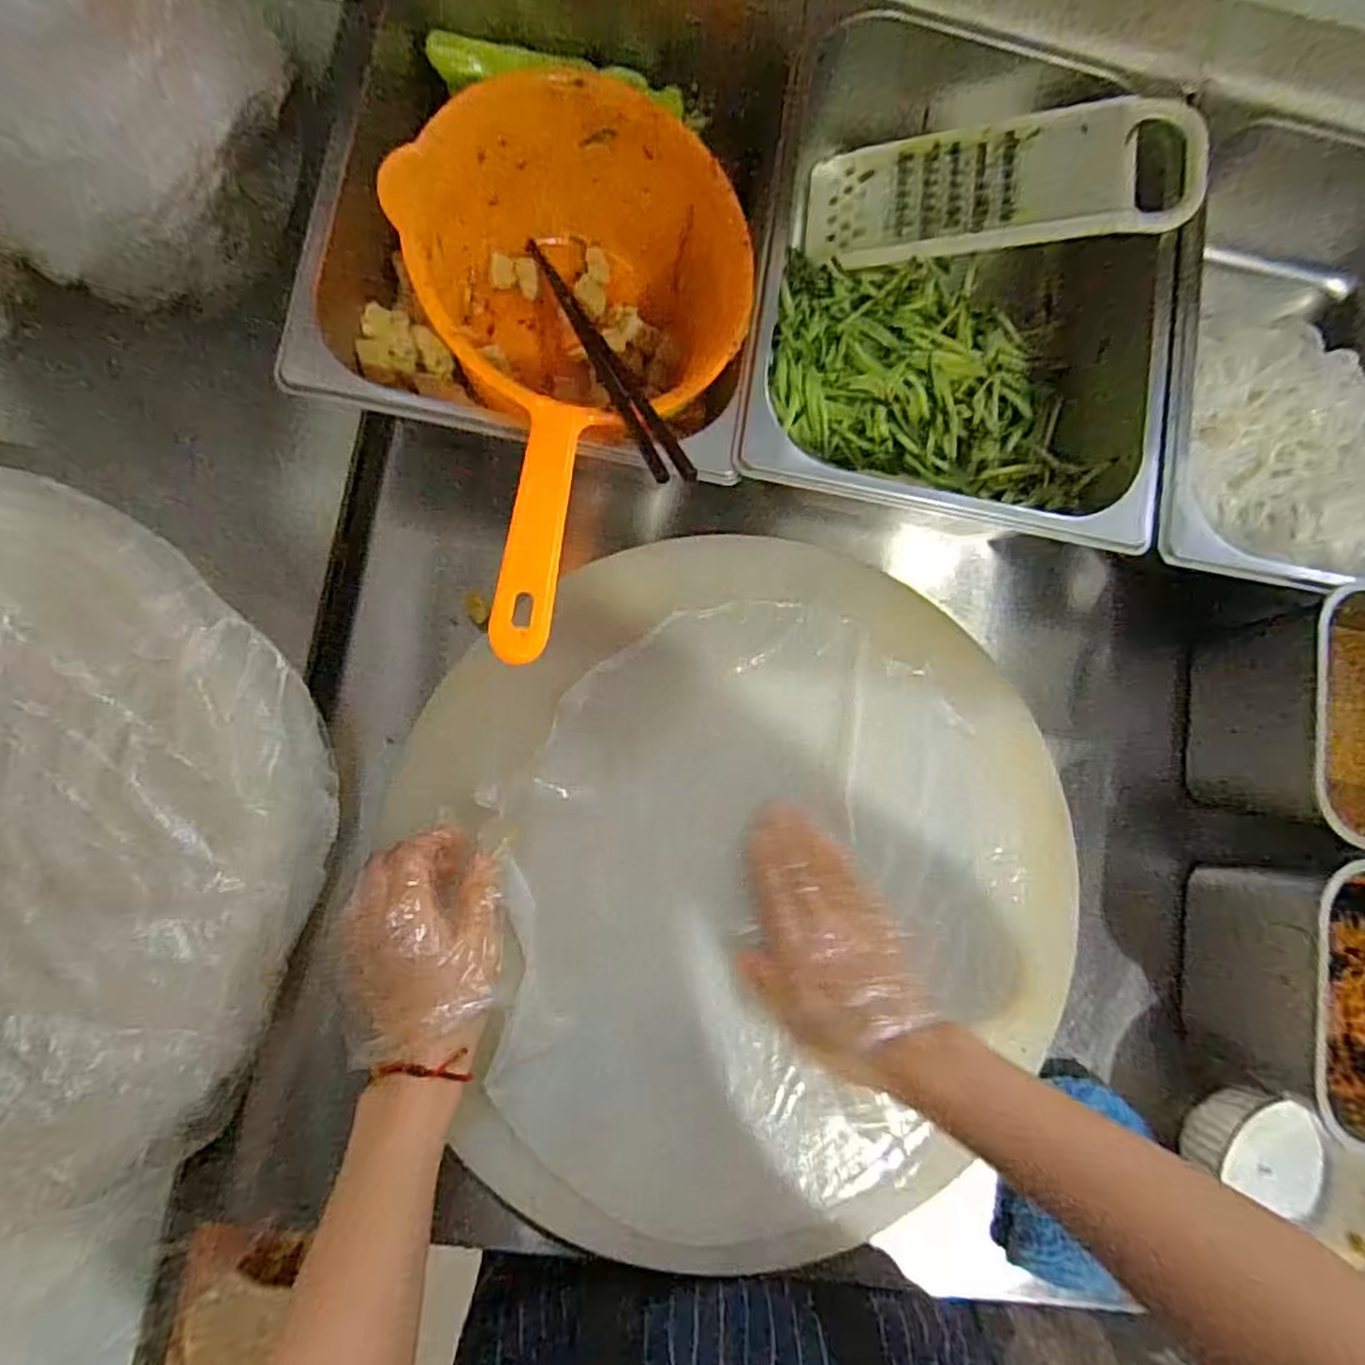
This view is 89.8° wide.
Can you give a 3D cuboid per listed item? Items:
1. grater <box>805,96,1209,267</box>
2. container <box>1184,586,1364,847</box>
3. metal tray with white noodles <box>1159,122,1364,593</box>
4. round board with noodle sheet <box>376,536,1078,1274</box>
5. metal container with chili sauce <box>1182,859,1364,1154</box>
[{"bbox_3d":[0.209,-0.337,0.466,0.246,0.017,0.089,5,86,19],"label":"grater"},{"bbox_3d":[0.441,0.029,0.455,0.159,0.103,0.163,2,84,-7],"label":"container"},{"bbox_3d":[0.443,-0.210,0.509,0.265,0.127,0.335,10,83,-5],"label":"metal tray with white noodles"},{"bbox_3d":[0.053,0.124,0.460,0.414,0.046,0.445,0,87,-4],"label":"round board with noodle sheet"},{"bbox_3d":[0.427,0.194,0.440,0.158,0.103,0.154,9,83,-6],"label":"metal container with chili sauce"}]

